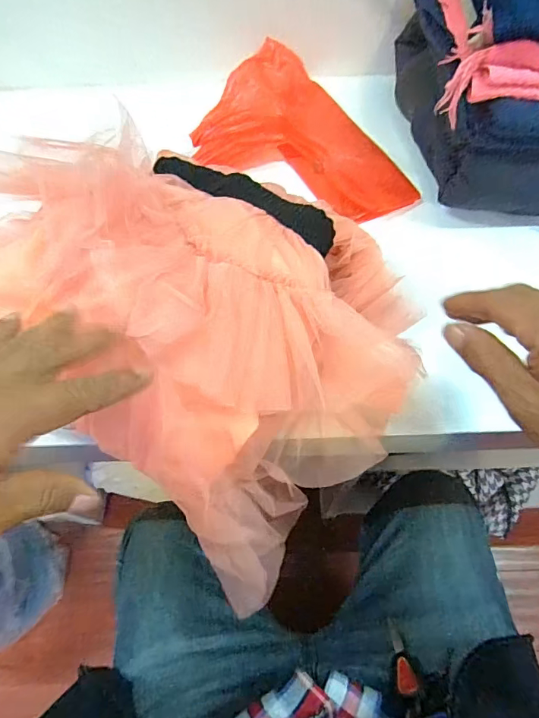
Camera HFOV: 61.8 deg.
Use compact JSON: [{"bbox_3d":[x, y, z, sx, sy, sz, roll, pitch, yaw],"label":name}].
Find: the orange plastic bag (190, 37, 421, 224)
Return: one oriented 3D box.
[{"bbox_3d":[0.050,-0.246,0.502,0.233,0.064,0.175,40,72,19],"label":"orange plastic bag"}]

